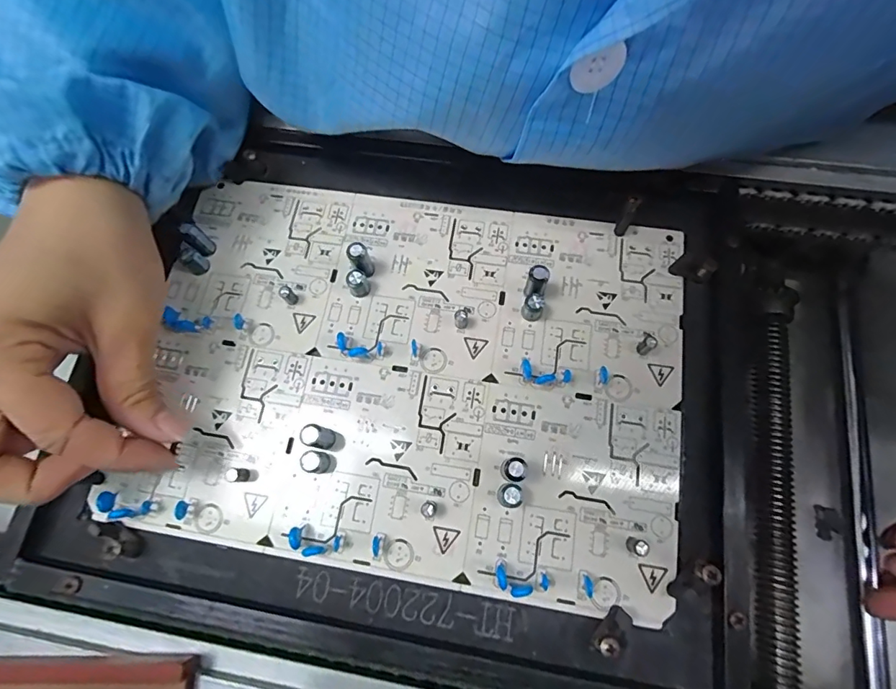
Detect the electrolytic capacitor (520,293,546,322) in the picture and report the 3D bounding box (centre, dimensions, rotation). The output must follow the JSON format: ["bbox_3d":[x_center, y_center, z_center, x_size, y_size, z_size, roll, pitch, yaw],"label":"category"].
[{"bbox_3d":[0.042,-0.018,0.235,0.010,0.013,0.009,19,73,8],"label":"electrolytic capacitor"}]

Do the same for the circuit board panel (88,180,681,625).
[{"bbox_3d":[-0.021,0.010,0.233,0.257,0.009,0.188,8,72,5],"label":"circuit board panel"}]

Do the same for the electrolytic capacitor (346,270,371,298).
[{"bbox_3d":[-0.047,-0.032,0.244,0.010,0.013,0.010,-1,71,2],"label":"electrolytic capacitor"}]

